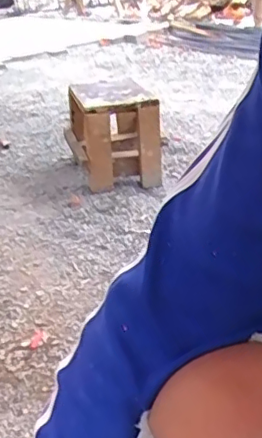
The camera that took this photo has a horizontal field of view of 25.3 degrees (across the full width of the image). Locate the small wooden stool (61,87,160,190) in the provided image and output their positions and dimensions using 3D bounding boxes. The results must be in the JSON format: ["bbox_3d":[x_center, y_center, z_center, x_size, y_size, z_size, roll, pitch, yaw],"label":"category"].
[{"bbox_3d":[-0.057,-0.231,1.637,0.211,0.247,0.326,-11,25,-11],"label":"small wooden stool"}]

